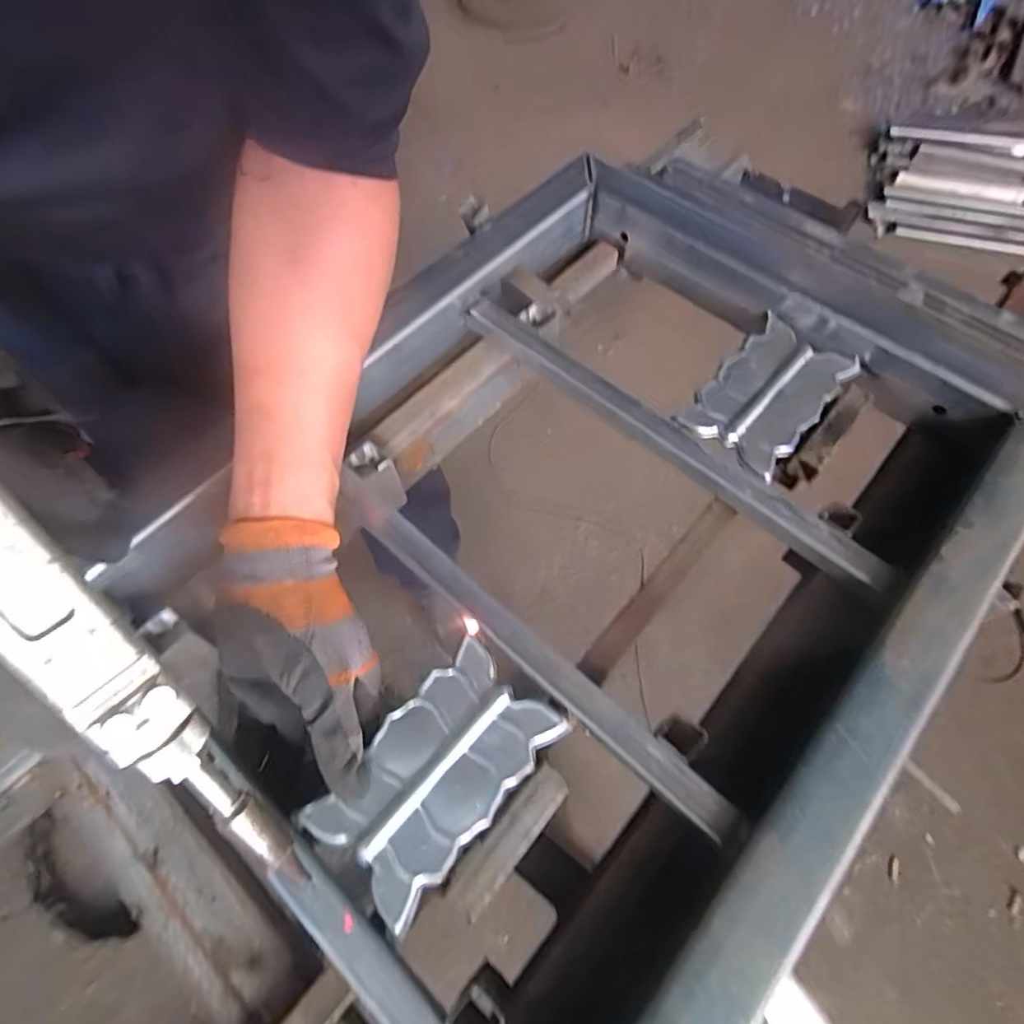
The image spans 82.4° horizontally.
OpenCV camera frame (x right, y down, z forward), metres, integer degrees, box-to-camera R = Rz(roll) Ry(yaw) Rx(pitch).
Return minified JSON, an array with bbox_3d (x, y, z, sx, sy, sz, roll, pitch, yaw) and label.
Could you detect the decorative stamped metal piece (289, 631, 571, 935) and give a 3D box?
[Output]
[{"bbox_3d":[-0.042,0.141,0.320,0.074,0.009,0.127,40,68,18],"label":"decorative stamped metal piece"}]

